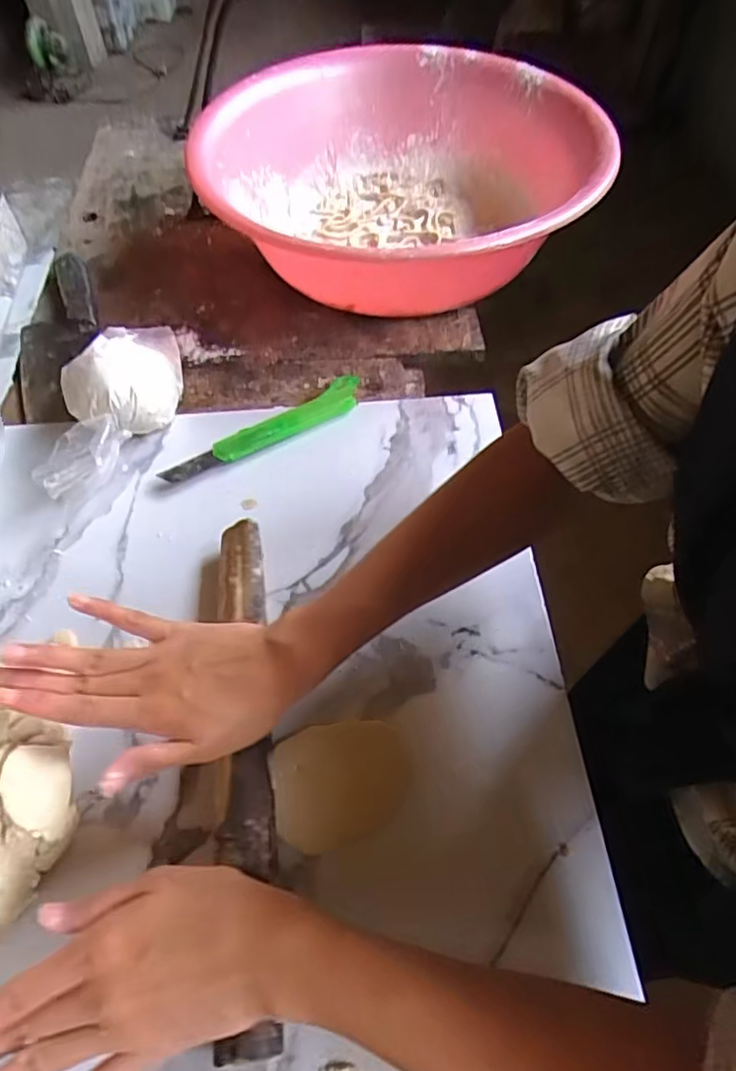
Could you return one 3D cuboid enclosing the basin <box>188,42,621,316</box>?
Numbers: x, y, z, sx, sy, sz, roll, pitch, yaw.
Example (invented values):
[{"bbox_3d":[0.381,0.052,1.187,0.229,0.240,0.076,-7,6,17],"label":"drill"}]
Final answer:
[{"bbox_3d":[0.037,-0.370,0.643,0.392,0.143,0.408,0,60,0],"label":"basin"}]

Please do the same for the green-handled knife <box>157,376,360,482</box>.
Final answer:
[{"bbox_3d":[-0.086,-0.091,0.513,0.187,0.013,0.028,-30,64,-15],"label":"green-handled knife"}]

